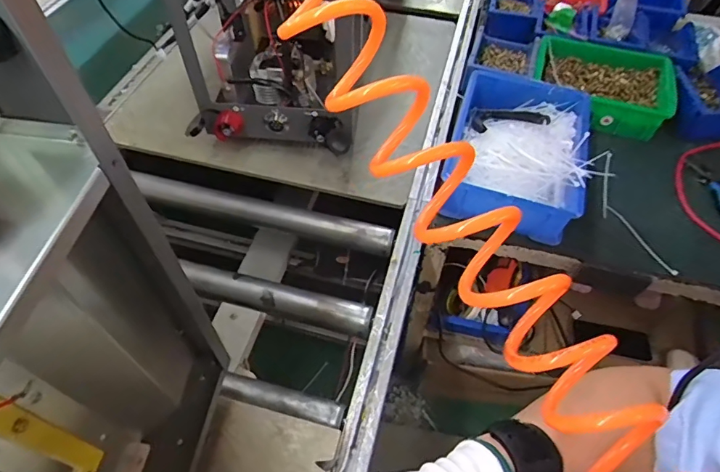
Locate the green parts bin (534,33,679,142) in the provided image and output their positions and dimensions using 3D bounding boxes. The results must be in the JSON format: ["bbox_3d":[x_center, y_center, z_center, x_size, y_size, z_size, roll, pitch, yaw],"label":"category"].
[{"bbox_3d":[0.431,-0.271,0.853,0.241,0.079,0.154,26,57,17],"label":"green parts bin"}]

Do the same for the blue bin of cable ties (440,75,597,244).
[{"bbox_3d":[0.259,-0.146,0.776,0.203,0.083,0.286,17,55,11],"label":"blue bin of cable ties"}]

